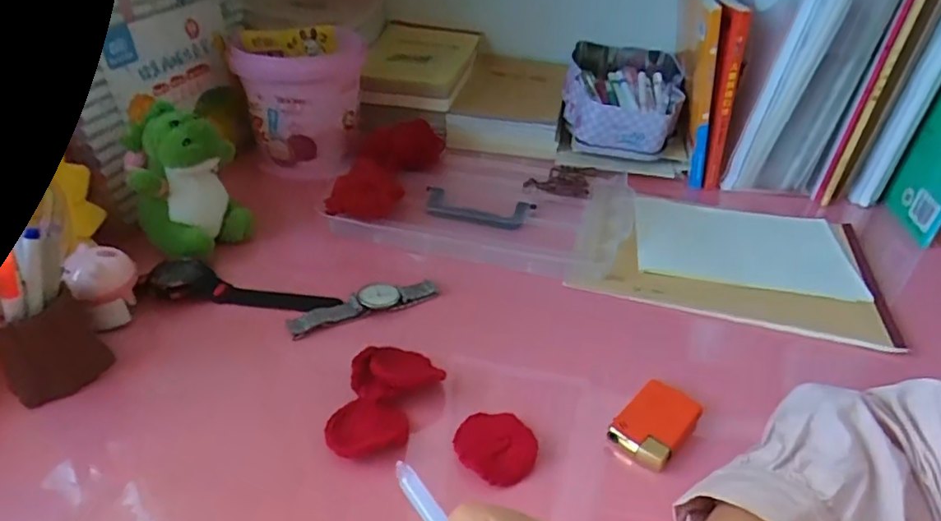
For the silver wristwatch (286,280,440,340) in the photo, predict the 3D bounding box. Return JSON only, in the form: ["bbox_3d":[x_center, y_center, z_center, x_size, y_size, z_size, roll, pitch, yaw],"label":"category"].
[{"bbox_3d":[-0.083,0.035,0.449,0.115,0.020,0.025,-14,39,-22],"label":"silver wristwatch"}]

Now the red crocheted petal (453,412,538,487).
[{"bbox_3d":[0.015,0.111,0.347,0.046,0.008,0.049,2,35,-1],"label":"red crocheted petal"}]

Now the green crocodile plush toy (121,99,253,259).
[{"bbox_3d":[-0.236,-0.068,0.482,0.082,0.107,0.070,-17,40,-25],"label":"green crocodile plush toy"}]

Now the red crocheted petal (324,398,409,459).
[{"bbox_3d":[-0.063,0.102,0.353,0.048,0.011,0.037,-10,37,-18],"label":"red crocheted petal"}]

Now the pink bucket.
[{"bbox_3d":[-0.184,-0.178,0.637,0.126,0.122,0.121,2,35,-1],"label":"pink bucket"}]

